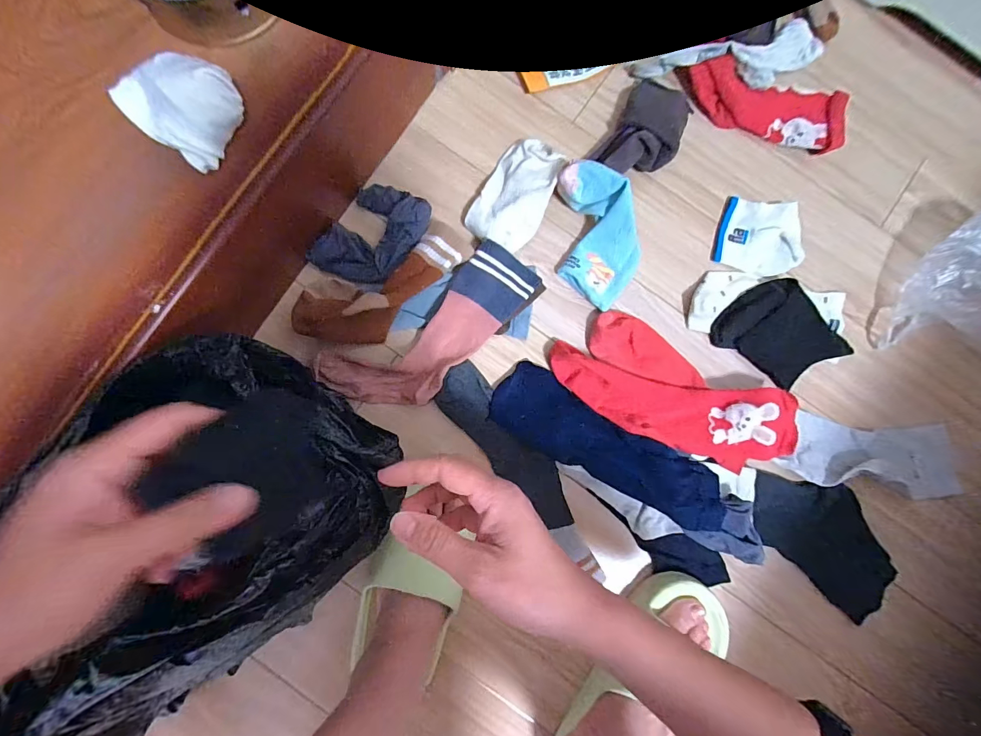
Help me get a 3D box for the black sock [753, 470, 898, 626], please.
[{"bbox_3d":[0.404,0.203,0.498,0.213,0.034,0.108,39,85,0],"label":"black sock"}]

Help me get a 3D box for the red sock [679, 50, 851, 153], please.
[{"bbox_3d":[0.337,-0.334,0.515,0.203,0.034,0.070,21,85,-2],"label":"red sock"}]

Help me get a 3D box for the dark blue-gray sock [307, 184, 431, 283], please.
[{"bbox_3d":[-0.139,-0.157,0.492,0.094,0.029,0.135,39,85,0],"label":"dark blue-gray sock"}]

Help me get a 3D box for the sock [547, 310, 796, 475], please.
[{"bbox_3d":[0.209,0.030,0.476,0.282,0.040,0.121,29,85,-1],"label":"sock"}]

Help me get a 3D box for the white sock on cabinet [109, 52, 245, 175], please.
[{"bbox_3d":[-0.252,-0.218,0.339,0.078,0.060,0.072,0,86,-3],"label":"white sock on cabinet"}]

